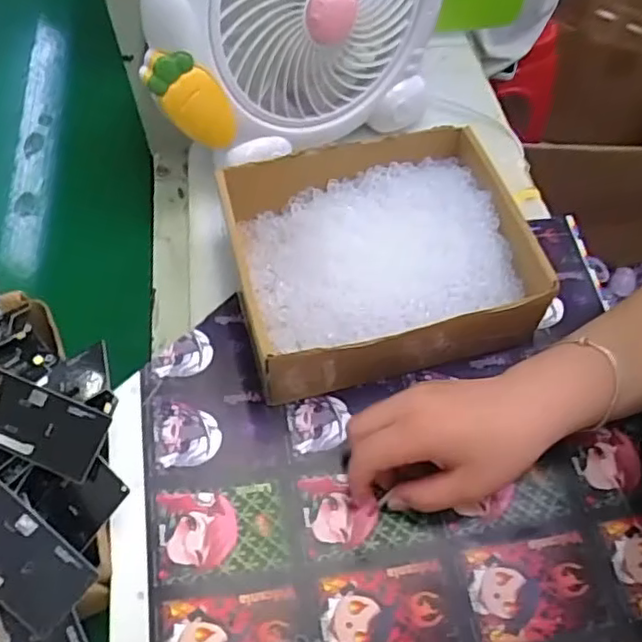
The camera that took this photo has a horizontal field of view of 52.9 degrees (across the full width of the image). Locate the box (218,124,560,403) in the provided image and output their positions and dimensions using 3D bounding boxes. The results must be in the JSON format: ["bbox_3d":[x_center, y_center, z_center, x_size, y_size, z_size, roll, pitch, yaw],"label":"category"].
[{"bbox_3d":[0.048,-0.050,0.484,0.214,0.067,0.174,-13,57,-10],"label":"box"}]

